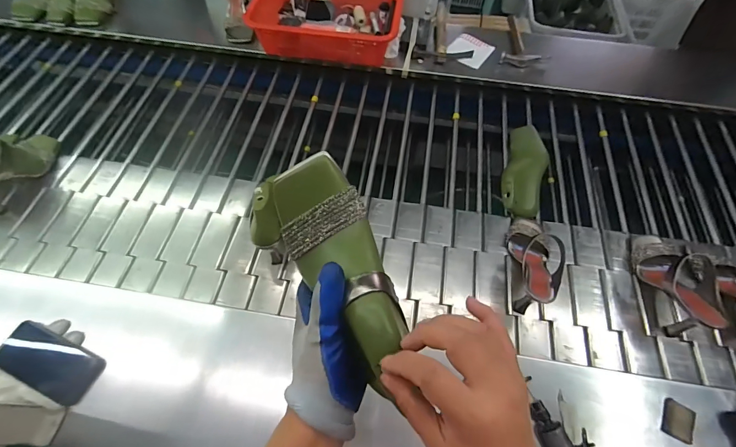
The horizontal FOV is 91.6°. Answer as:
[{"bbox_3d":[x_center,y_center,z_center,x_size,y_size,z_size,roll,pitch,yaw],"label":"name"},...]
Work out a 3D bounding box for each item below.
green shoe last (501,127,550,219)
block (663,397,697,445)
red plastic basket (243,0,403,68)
[{"bbox_3d":[0.358,-0.124,0.827,0.090,0.076,0.239,15,62,8],"label":"green shoe last"},{"bbox_3d":[0.486,0.309,0.559,0.044,0.012,0.052,27,64,14],"label":"block"},{"bbox_3d":[-0.104,-0.584,1.000,0.391,0.103,0.293,7,61,3],"label":"red plastic basket"}]

